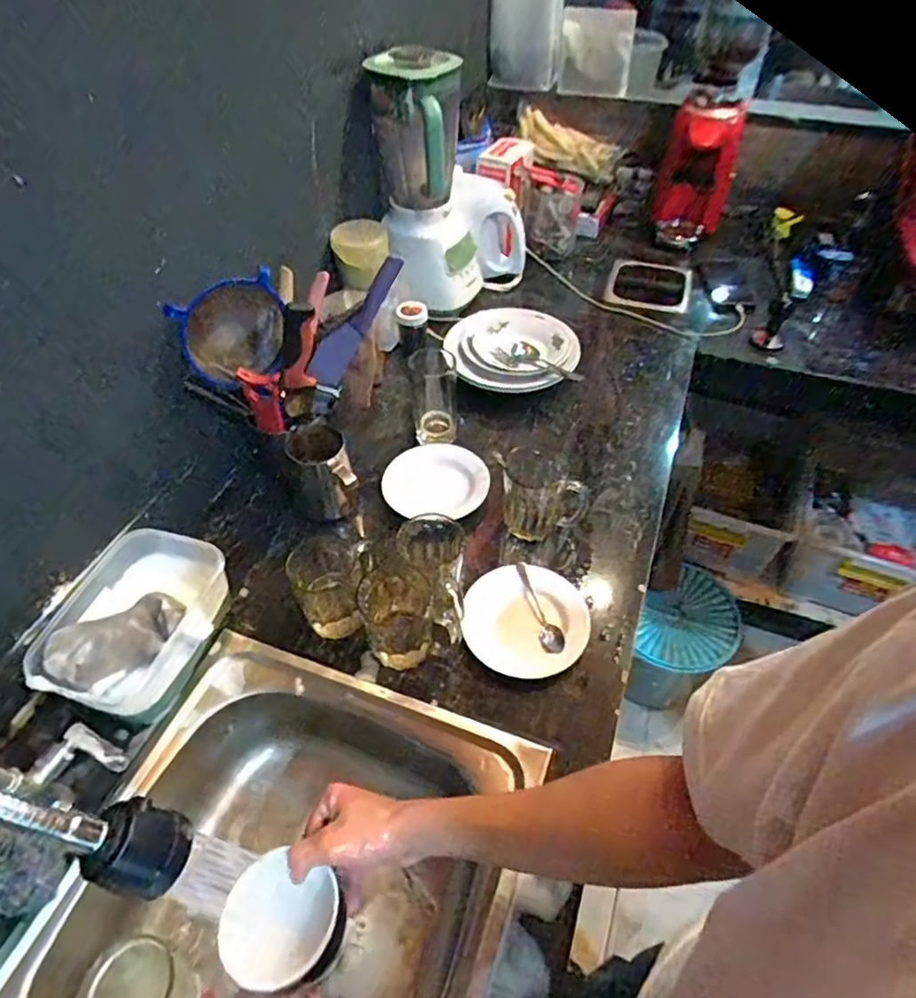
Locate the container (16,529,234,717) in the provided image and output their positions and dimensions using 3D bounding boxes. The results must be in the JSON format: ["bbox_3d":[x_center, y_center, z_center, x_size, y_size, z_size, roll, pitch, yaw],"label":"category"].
[{"bbox_3d":[-0.350,0.141,0.683,0.164,0.085,0.197,12,50,10],"label":"container"}]

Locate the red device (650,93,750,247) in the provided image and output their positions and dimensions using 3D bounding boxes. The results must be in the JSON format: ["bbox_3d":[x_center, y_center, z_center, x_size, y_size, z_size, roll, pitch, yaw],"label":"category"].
[{"bbox_3d":[0.518,-0.703,1.326,0.143,0.295,0.198,14,50,12],"label":"red device"}]

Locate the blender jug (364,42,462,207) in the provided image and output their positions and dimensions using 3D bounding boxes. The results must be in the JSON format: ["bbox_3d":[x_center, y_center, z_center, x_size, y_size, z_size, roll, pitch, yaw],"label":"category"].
[{"bbox_3d":[-0.060,-0.581,0.968,0.114,0.205,0.117,6,49,6],"label":"blender jug"}]

